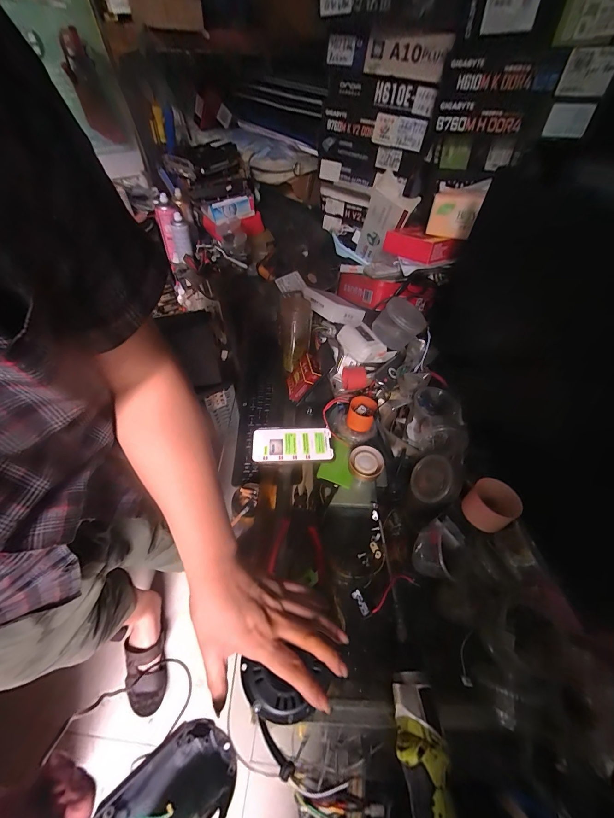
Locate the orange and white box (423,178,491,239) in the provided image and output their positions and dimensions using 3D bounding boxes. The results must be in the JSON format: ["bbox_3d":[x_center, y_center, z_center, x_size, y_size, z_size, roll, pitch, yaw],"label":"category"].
[{"bbox_3d":[0.281,-0.383,0.586,0.082,0.077,0.075,22,54,13],"label":"orange and white box"}]

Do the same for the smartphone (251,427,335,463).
[{"bbox_3d":[-0.027,0.069,0.599,0.154,0.011,0.075,1,52,-4],"label":"smartphone"}]

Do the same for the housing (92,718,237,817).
[{"bbox_3d":[-0.120,0.351,0.268,0.122,0.048,0.084,-32,61,-26],"label":"housing"}]

